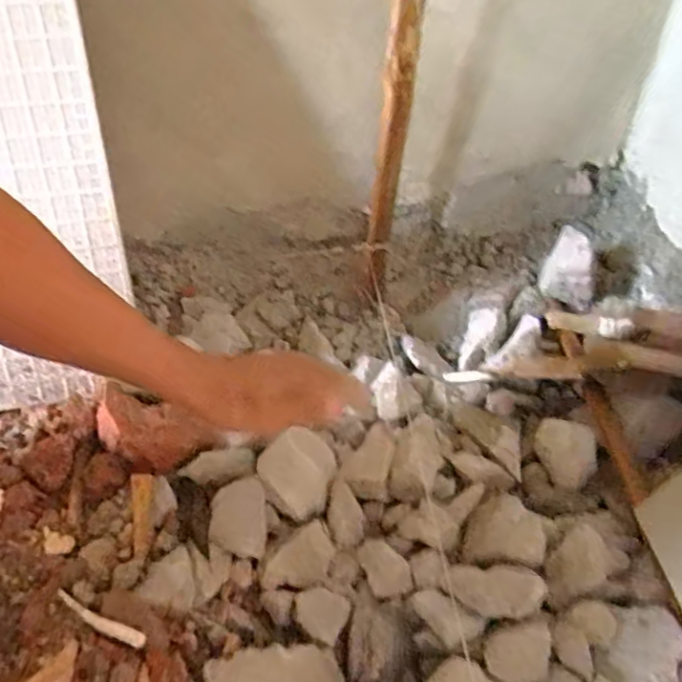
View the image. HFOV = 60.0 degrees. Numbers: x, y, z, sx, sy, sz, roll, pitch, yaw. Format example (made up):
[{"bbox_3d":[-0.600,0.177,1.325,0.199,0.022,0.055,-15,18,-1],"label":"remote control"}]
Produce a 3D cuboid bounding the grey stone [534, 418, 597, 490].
[{"bbox_3d":[0.221,0.106,0.578,0.043,0.032,0.072,-7,43,-9],"label":"grey stone"}]

